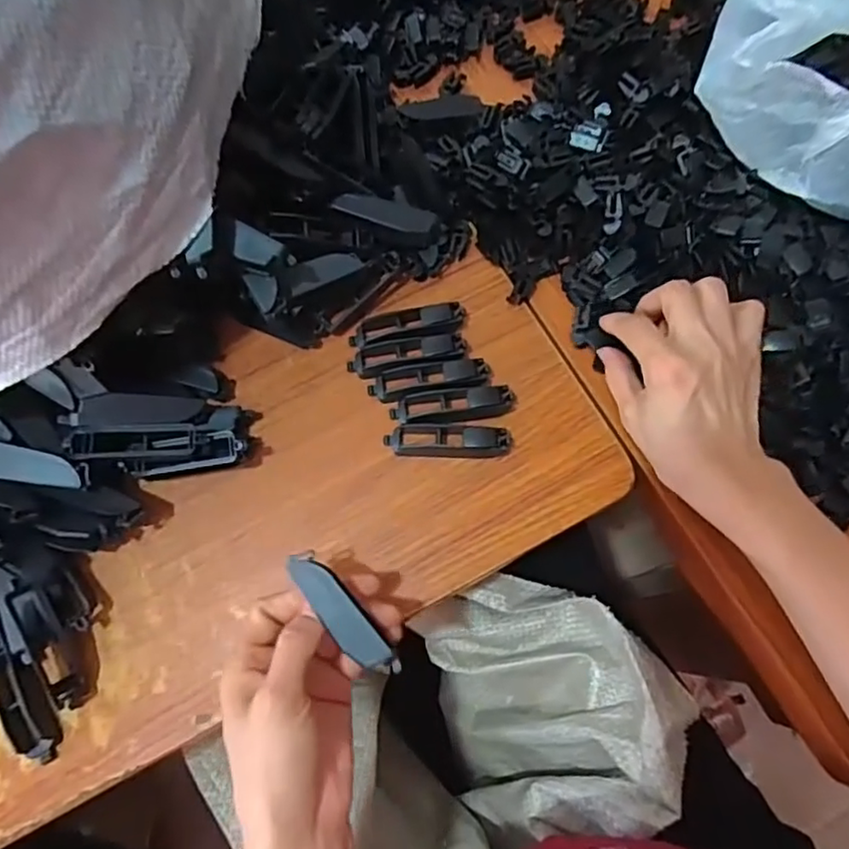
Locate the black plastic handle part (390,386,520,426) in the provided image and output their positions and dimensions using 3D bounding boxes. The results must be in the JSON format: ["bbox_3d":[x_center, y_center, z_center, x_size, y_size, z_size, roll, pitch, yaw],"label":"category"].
[{"bbox_3d":[0.019,-0.012,0.386,0.078,0.013,0.020,-5,73,-1],"label":"black plastic handle part"}]

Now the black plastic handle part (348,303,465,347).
[{"bbox_3d":[-0.011,-0.065,0.405,0.077,0.015,0.020,-7,73,-1],"label":"black plastic handle part"}]

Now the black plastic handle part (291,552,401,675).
[{"bbox_3d":[-0.041,0.095,0.307,0.018,0.007,0.075,-41,81,-11],"label":"black plastic handle part"}]

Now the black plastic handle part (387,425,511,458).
[{"bbox_3d":[0.015,0.010,0.379,0.078,0.014,0.019,1,73,1],"label":"black plastic handle part"}]

